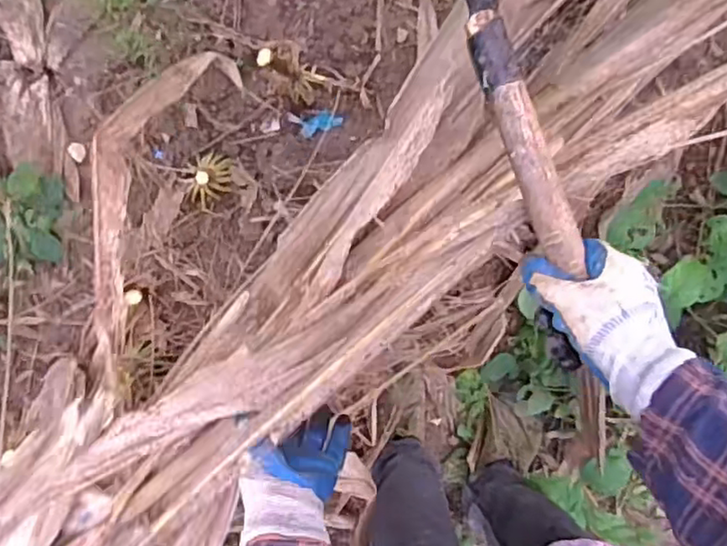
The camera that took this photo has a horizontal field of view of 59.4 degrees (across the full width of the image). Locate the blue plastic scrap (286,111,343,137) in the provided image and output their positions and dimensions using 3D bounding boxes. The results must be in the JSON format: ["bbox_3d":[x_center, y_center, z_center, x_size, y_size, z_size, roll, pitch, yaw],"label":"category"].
[{"bbox_3d":[-0.071,-0.220,0.941,0.080,0.011,0.036,-5,90,-1],"label":"blue plastic scrap"}]

